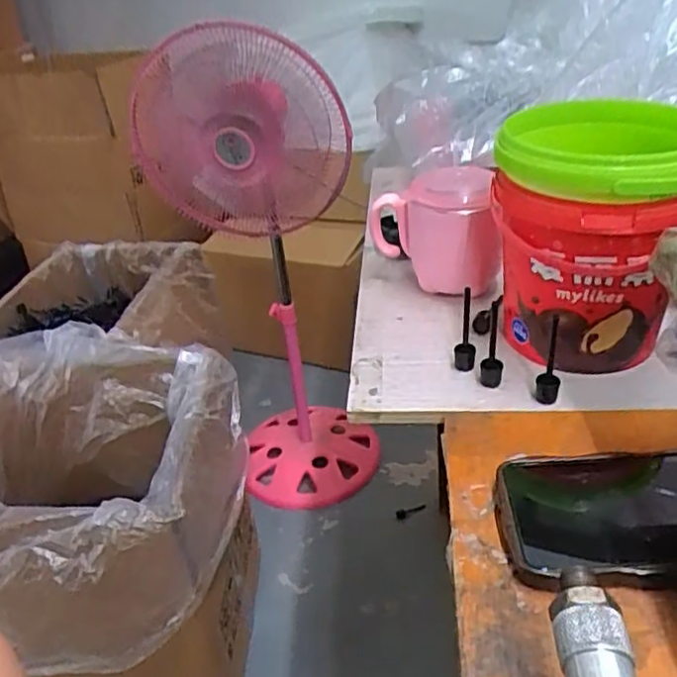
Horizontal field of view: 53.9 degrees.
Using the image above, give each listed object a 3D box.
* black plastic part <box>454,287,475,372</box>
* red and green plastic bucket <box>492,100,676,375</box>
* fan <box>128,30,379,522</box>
[{"bbox_3d":[0.088,-0.007,0.461,0.014,0.061,0.015,1,33,10],"label":"black plastic part"},{"bbox_3d":[0.171,-0.067,0.458,0.127,0.153,0.131,5,34,16],"label":"red and green plastic bucket"},{"bbox_3d":[-0.124,-0.076,1.186,0.325,0.850,0.231,-13,33,-11],"label":"fan"}]

